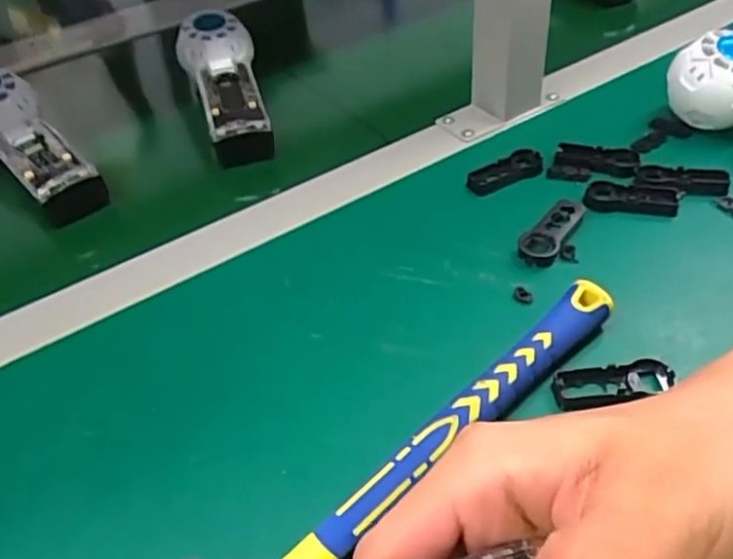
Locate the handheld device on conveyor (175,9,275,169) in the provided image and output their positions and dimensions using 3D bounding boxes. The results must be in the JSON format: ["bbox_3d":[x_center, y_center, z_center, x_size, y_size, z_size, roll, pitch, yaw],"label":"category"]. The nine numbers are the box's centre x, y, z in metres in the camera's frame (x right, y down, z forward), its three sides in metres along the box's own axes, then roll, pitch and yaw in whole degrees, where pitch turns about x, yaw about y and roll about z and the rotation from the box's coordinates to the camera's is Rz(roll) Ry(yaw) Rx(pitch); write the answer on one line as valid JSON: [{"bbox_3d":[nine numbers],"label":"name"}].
[{"bbox_3d":[-0.110,-0.152,0.505,0.057,0.039,0.146,-15,58,-9],"label":"handheld device on conveyor"}]

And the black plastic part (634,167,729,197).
[{"bbox_3d":[0.200,-0.063,0.408,0.054,0.007,0.024,5,46,10],"label":"black plastic part"}]

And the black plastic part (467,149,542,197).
[{"bbox_3d":[0.095,-0.072,0.430,0.055,0.008,0.023,-27,49,-20],"label":"black plastic part"}]

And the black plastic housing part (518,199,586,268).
[{"bbox_3d":[0.109,-0.028,0.377,0.022,0.012,0.052,26,53,28],"label":"black plastic housing part"}]

